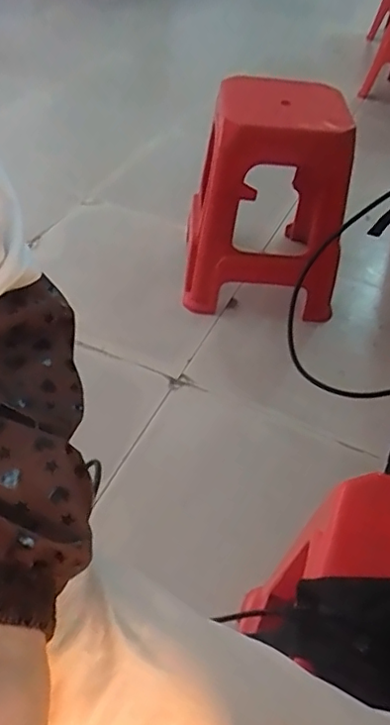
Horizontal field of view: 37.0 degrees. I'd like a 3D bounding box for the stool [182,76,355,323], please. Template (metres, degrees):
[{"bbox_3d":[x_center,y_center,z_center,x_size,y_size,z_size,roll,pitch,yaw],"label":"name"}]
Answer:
[{"bbox_3d":[0.182,-0.400,1.478,0.380,0.514,0.359,4,45,-2],"label":"stool"}]

